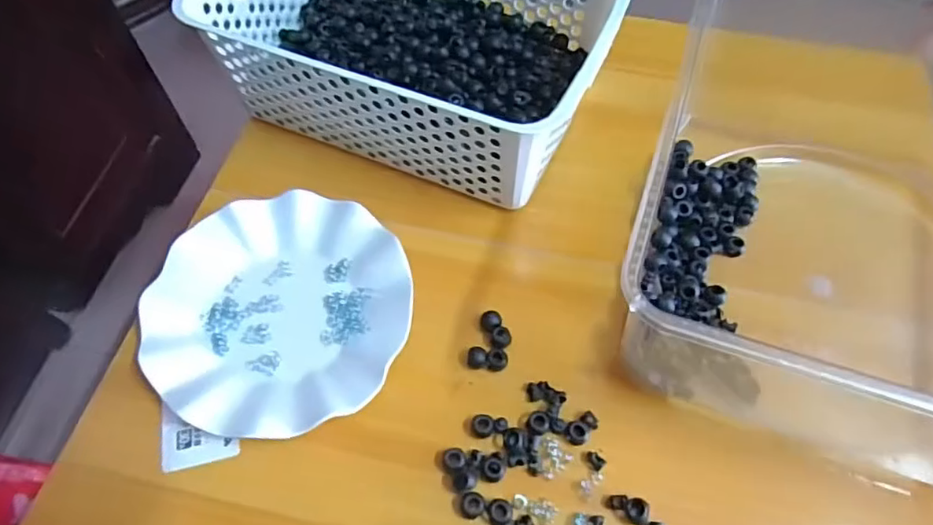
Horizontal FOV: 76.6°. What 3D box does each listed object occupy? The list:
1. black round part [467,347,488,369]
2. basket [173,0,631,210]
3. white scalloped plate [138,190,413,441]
[{"bbox_3d":[0.008,0.066,0.412,0.013,0.010,0.015,6,60,3],"label":"black round part"},{"bbox_3d":[-0.041,-0.186,0.490,0.304,0.103,0.201,21,62,11],"label":"basket"},{"bbox_3d":[-0.133,0.033,0.422,0.179,0.023,0.176,0,60,0],"label":"white scalloped plate"}]

